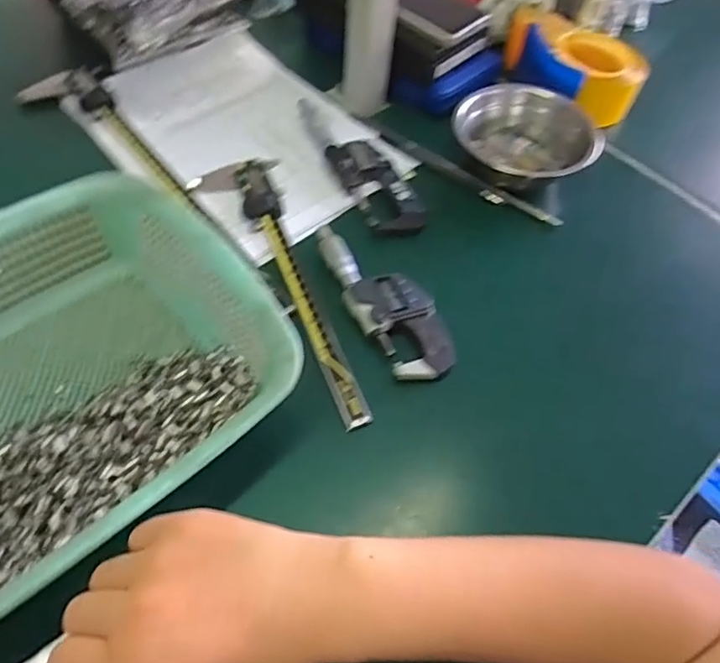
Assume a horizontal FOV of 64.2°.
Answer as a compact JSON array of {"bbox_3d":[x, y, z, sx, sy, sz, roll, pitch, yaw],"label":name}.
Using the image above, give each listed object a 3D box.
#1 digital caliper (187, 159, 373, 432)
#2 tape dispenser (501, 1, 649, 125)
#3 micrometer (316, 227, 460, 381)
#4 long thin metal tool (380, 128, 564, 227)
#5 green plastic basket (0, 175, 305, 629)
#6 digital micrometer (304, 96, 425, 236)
[{"bbox_3d":[-0.057,-0.048,0.466,0.069,0.013,0.284,-21,60,-18],"label":"digital caliper"},{"bbox_3d":[0.224,-0.291,0.621,0.089,0.055,0.155,-21,60,-18],"label":"tape dispenser"},{"bbox_3d":[0.015,-0.030,0.455,0.057,0.020,0.164,-26,61,-21],"label":"micrometer"},{"bbox_3d":[0.100,-0.147,0.551,0.198,0.011,0.016,33,59,17],"label":"long thin metal tool"},{"bbox_3d":[-0.204,0.047,0.352,0.304,0.085,0.226,-38,66,-26],"label":"green plastic basket"},{"bbox_3d":[-0.002,-0.160,0.541,0.048,0.019,0.183,-20,59,-17],"label":"digital micrometer"}]

